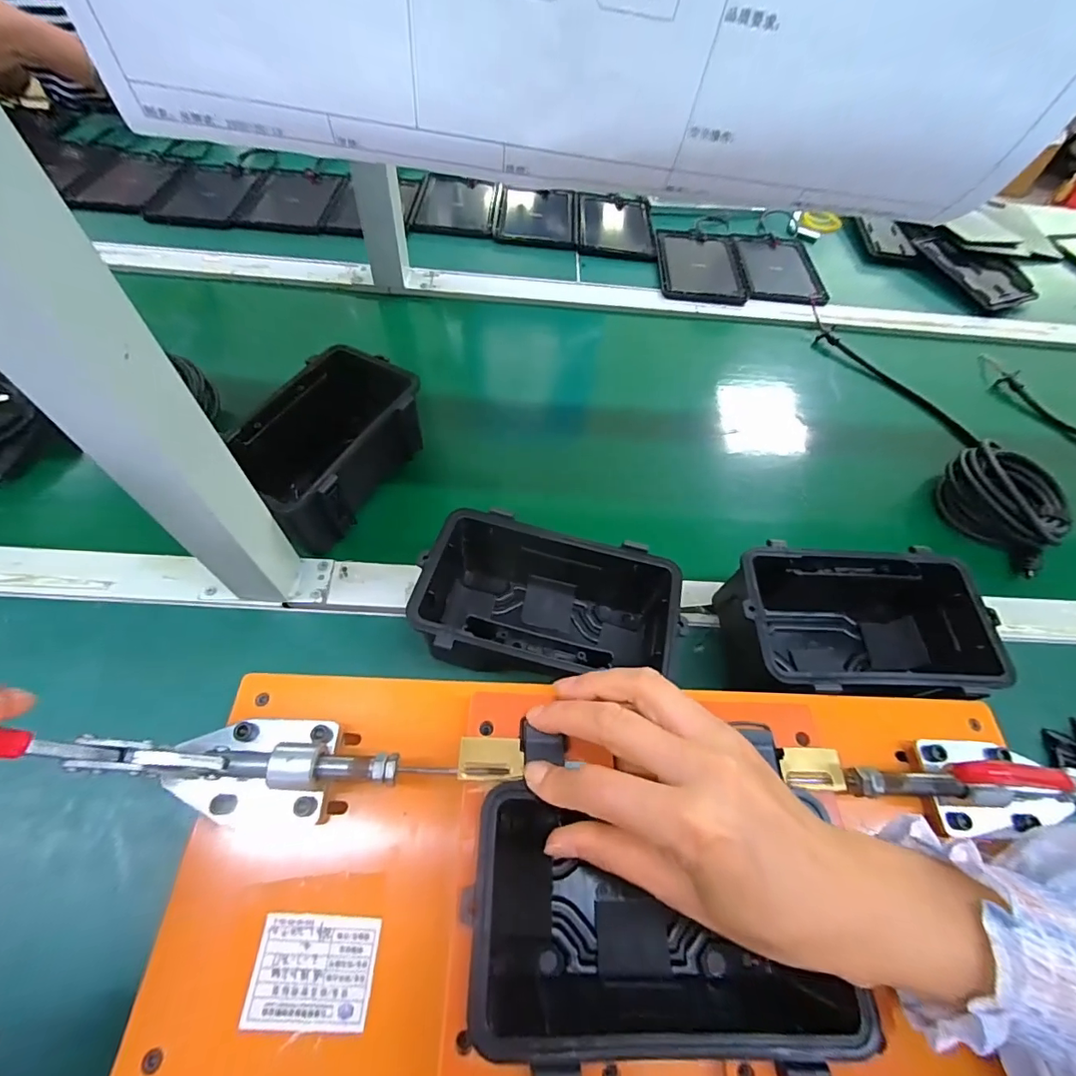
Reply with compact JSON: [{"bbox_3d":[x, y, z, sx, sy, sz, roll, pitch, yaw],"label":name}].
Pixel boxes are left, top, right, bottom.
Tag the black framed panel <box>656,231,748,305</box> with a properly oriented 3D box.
[{"bbox_3d":[0.235,-0.397,0.699,0.122,0.014,0.169,5,58,-1],"label":"black framed panel"}]

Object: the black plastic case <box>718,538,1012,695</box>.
[{"bbox_3d":[0.233,0.070,0.377,0.176,0.089,0.121,3,59,-3],"label":"black plastic case"}]

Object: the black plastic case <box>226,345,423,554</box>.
[{"bbox_3d":[-0.183,-0.079,0.427,0.103,0.084,0.167,23,60,9],"label":"black plastic case"}]

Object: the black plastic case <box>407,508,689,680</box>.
[{"bbox_3d":[0.007,0.053,0.363,0.181,0.081,0.117,8,58,0],"label":"black plastic case"}]

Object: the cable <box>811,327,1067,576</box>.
[{"bbox_3d":[0.451,-0.120,0.538,0.101,0.062,0.335,-11,60,-11],"label":"cable"}]

